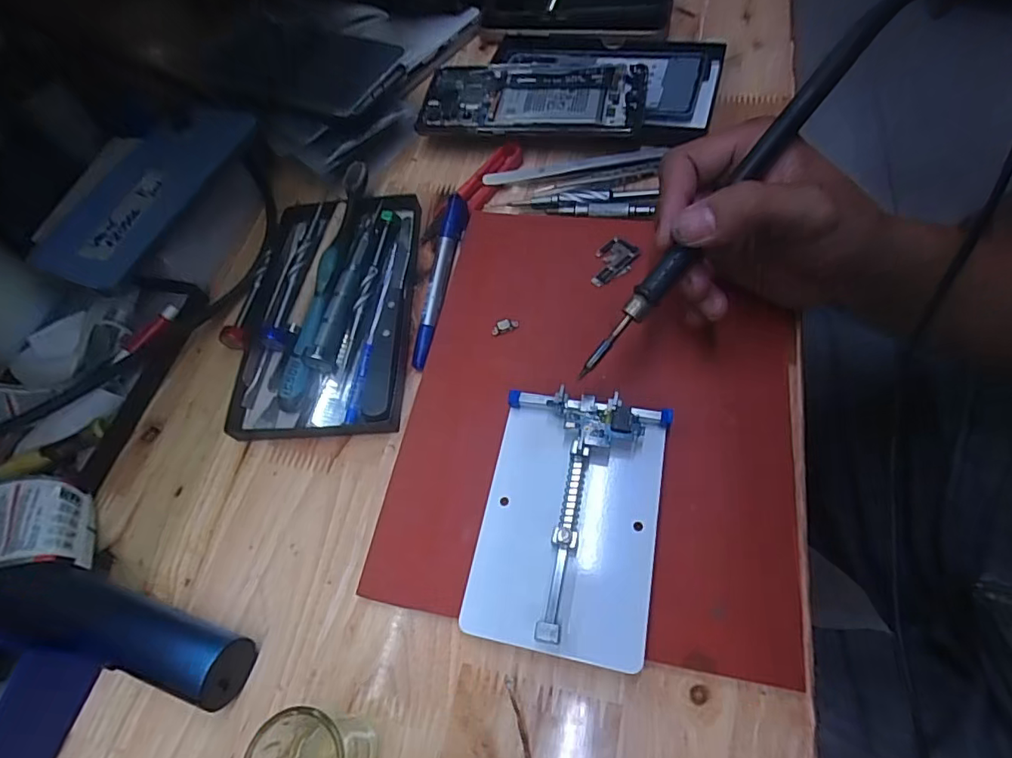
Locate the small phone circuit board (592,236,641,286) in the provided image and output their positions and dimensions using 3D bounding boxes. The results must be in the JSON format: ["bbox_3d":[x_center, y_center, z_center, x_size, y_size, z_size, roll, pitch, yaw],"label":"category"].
[{"bbox_3d":[0.064,-0.072,0.322,0.034,0.007,0.025,-36,63,-12],"label":"small phone circuit board"}]

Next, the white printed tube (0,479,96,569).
[{"bbox_3d":[-0.264,0.080,0.273,0.099,0.033,0.042,-8,61,3],"label":"white printed tube"}]

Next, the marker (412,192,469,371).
[{"bbox_3d":[-0.041,-0.066,0.329,0.016,0.015,0.125,4,62,10],"label":"marker"}]

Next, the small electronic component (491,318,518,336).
[{"bbox_3d":[-0.001,-0.031,0.311,0.016,0.004,0.008,-17,61,-2],"label":"small electronic component"}]

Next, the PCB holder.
[{"bbox_3d":[0.030,0.064,0.247,0.080,0.024,0.115,8,63,12],"label":"PCB holder"}]

